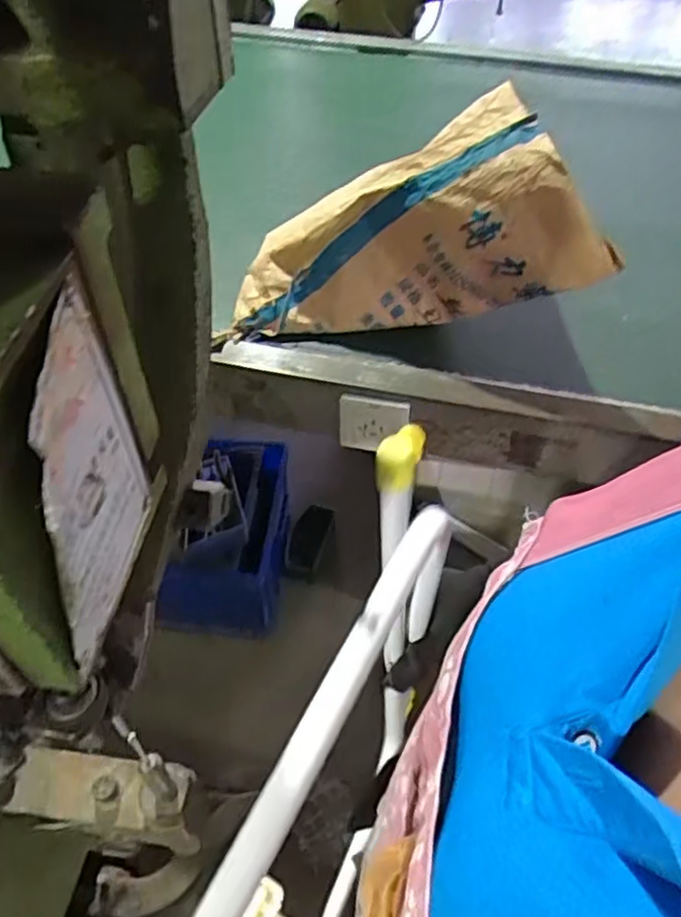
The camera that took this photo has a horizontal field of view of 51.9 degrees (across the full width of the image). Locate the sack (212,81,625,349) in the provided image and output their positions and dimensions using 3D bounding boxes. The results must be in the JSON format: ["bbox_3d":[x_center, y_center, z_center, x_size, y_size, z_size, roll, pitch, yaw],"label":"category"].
[{"bbox_3d":[0.085,-0.267,0.885,0.427,0.187,0.226,-14,47,19],"label":"sack"}]

